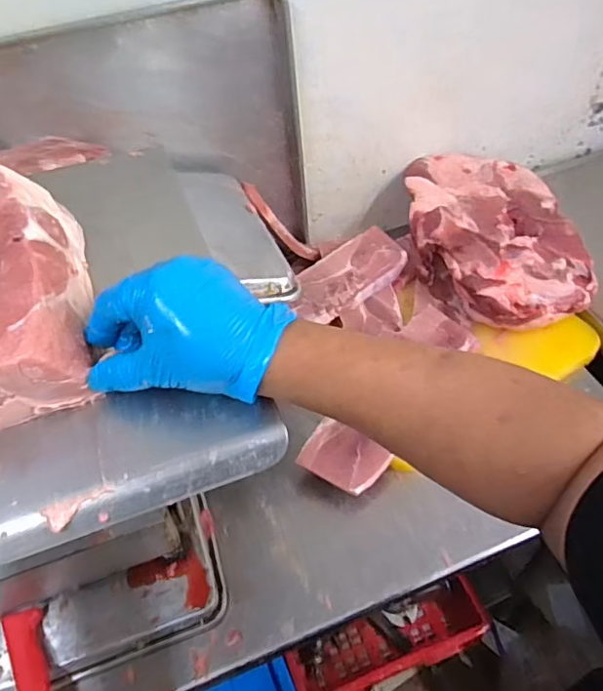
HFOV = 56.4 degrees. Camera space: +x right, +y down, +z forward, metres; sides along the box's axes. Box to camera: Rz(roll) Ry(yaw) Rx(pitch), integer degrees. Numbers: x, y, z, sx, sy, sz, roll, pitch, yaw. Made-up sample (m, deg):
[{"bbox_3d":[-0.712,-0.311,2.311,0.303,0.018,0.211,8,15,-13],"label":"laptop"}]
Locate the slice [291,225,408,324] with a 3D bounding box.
[{"bbox_3d":[0.073,-0.113,0.888,0.205,0.016,0.097,-37,75,-22],"label":"slice"}]

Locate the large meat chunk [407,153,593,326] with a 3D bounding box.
[{"bbox_3d":[0.306,-0.177,0.917,0.248,0.093,0.337,-7,49,-2],"label":"large meat chunk"}]

